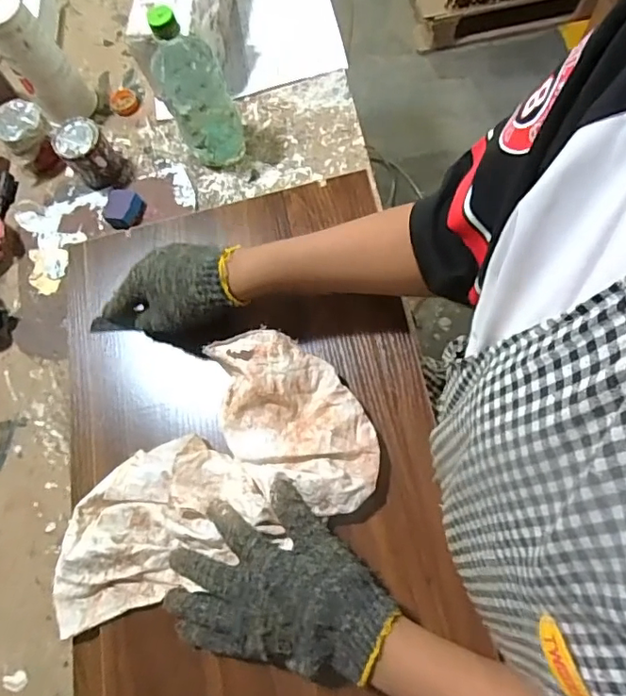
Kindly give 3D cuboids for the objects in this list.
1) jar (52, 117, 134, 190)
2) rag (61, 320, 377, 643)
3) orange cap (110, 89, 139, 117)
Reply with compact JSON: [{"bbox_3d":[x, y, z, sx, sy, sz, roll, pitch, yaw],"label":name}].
[{"bbox_3d":[-0.310,-0.270,0.738,0.071,0.071,0.077,-1,71,2],"label":"jar"},{"bbox_3d":[-0.103,0.121,0.457,0.311,0.039,0.165,-36,73,3],"label":"rag"},{"bbox_3d":[-0.289,-0.375,0.802,0.042,0.019,0.039,-1,71,2],"label":"orange cap"}]

